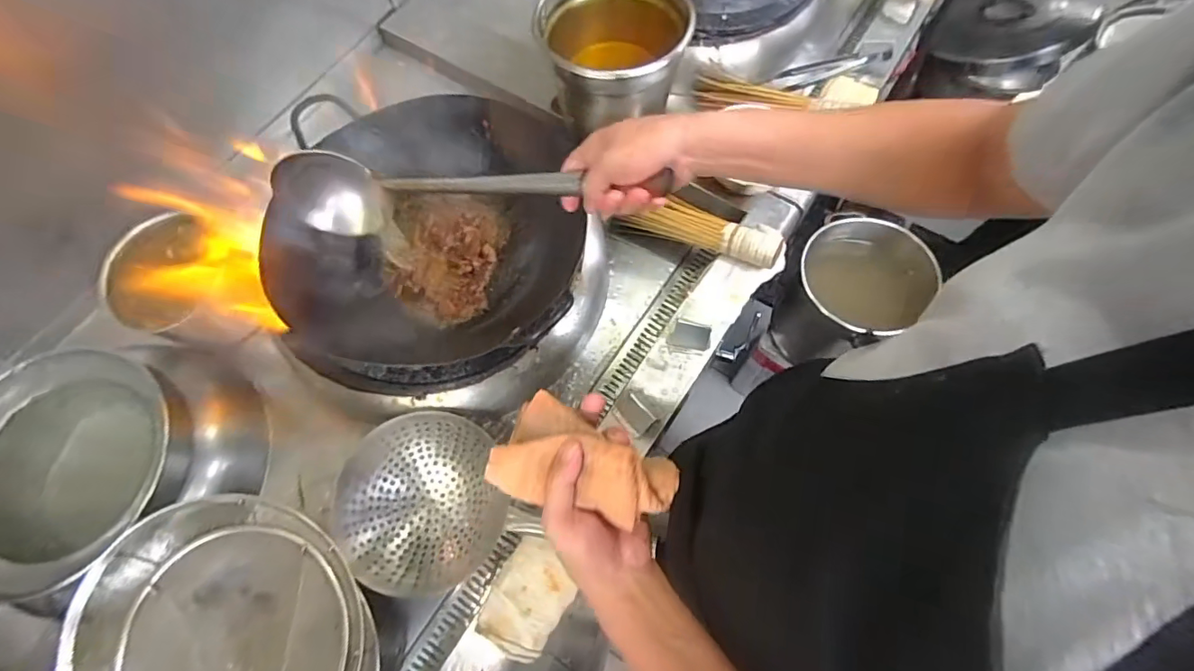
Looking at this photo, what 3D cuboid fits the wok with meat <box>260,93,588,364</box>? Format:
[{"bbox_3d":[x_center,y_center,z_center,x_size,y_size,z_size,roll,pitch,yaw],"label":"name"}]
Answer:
[{"bbox_3d":[-0.247,-0.173,0.743,0.377,0.133,0.384,-17,68,-4],"label":"wok with meat"}]

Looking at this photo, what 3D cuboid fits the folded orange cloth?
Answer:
[{"bbox_3d":[-0.008,0.096,0.396,0.141,0.039,0.081,16,70,8],"label":"folded orange cloth"}]

